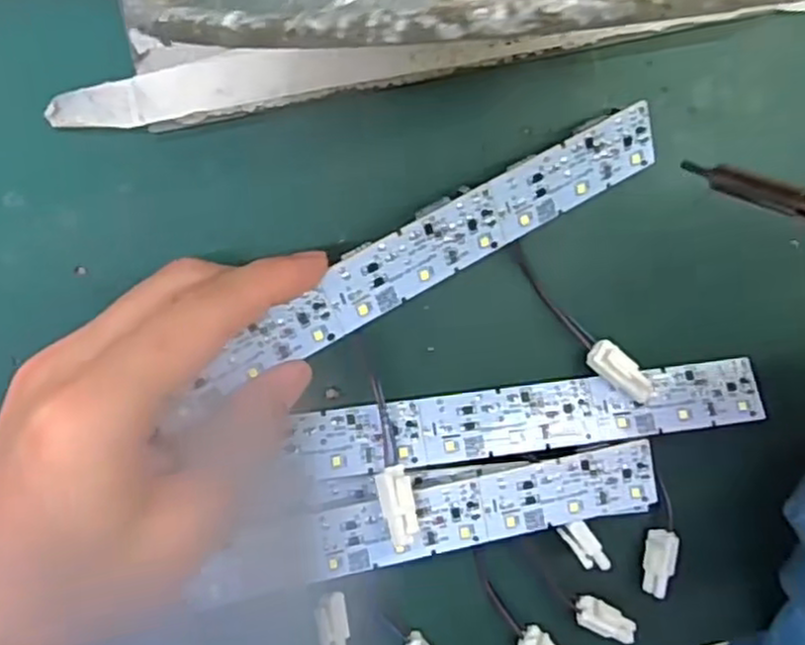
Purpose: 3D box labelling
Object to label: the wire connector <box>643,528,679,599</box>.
[{"bbox_3d":[0.101,0.095,0.288,0.011,0.006,0.027,8,97,-9],"label":"wire connector"}]

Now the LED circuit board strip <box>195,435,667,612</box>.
[{"bbox_3d":[0.015,0.069,0.255,0.154,0.008,0.025,-10,96,-7],"label":"LED circuit board strip"}]

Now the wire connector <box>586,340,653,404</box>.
[{"bbox_3d":[0.081,0.019,0.266,0.028,0.007,0.011,39,92,-11],"label":"wire connector"}]

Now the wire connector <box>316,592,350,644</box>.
[{"bbox_3d":[-0.024,0.110,0.261,0.011,0.004,0.026,-6,81,-6],"label":"wire connector"}]

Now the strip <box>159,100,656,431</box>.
[{"bbox_3d":[0.009,-0.023,0.240,0.178,0.004,0.024,-30,121,-11],"label":"strip"}]

